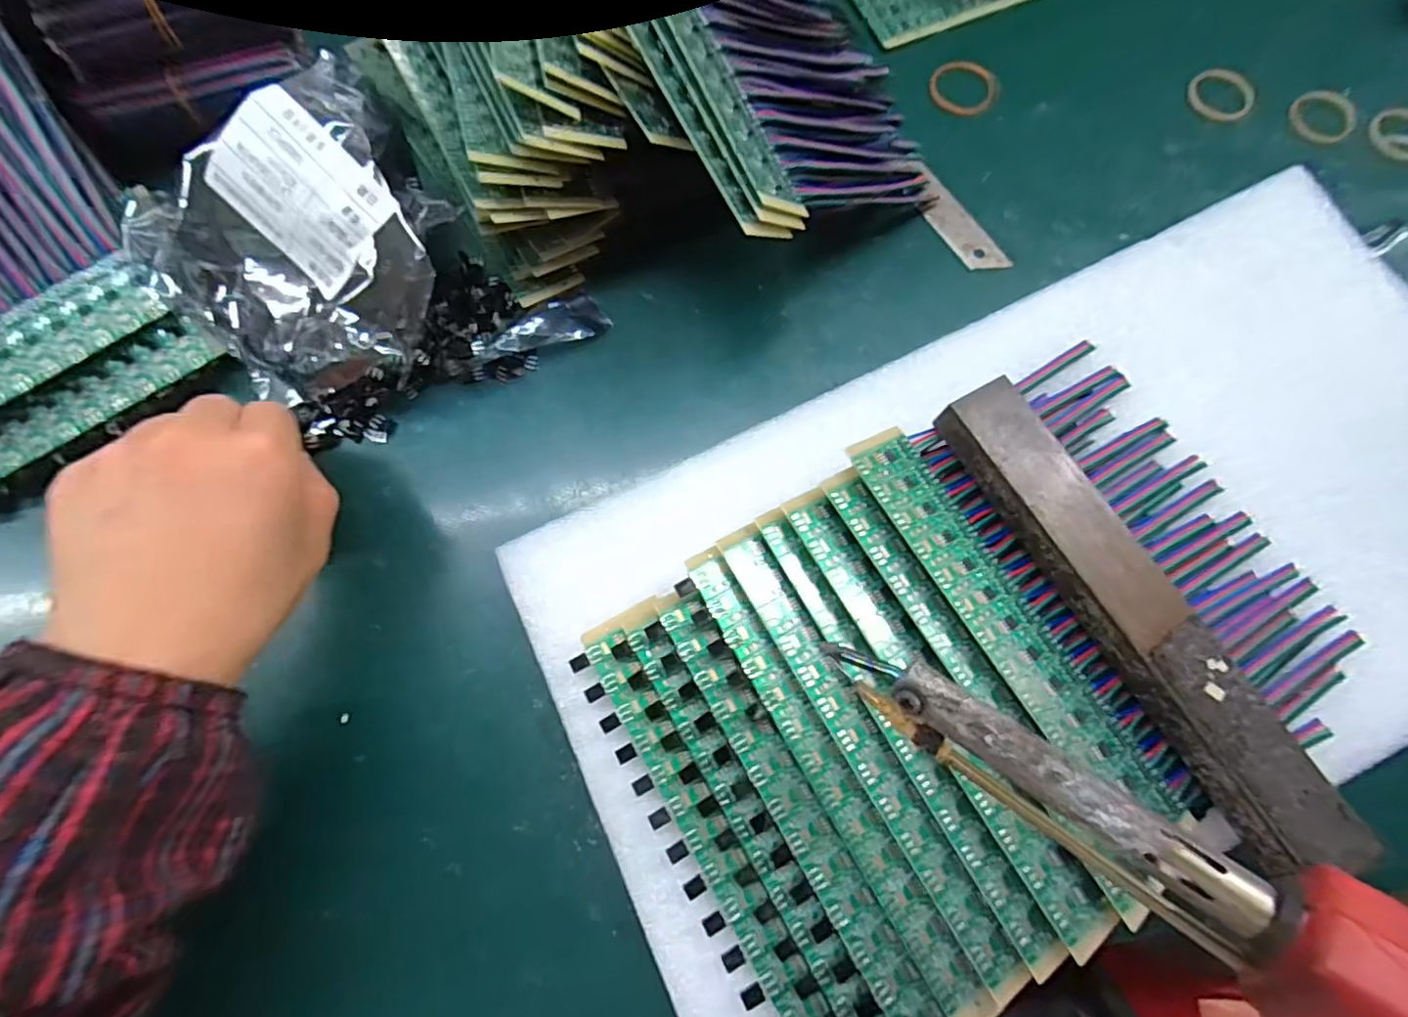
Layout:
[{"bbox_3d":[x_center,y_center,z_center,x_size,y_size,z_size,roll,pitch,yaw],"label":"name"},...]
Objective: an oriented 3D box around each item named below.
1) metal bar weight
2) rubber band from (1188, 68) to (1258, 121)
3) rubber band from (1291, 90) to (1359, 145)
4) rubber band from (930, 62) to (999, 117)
[{"bbox_3d":[0.148,0.034,0.220,0.030,0.027,0.181,-29,79,-7],"label":"metal bar weight"},{"bbox_3d":[0.266,-0.213,0.321,0.029,0.005,0.031,0,77,0],"label":"rubber band"},{"bbox_3d":[0.317,-0.199,0.319,0.033,0.004,0.028,-20,85,0],"label":"rubber band"},{"bbox_3d":[0.135,-0.219,0.324,0.034,0.004,0.033,0,77,0],"label":"rubber band"}]

